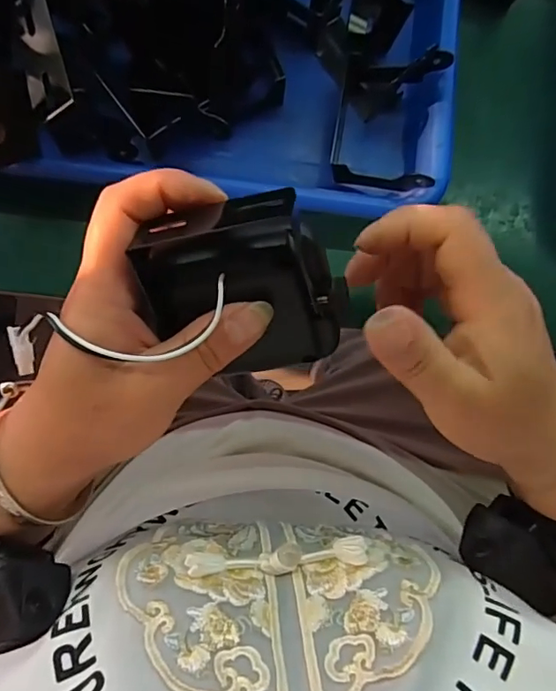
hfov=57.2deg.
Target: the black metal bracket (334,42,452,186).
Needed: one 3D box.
[{"bbox_3d":[0.059,-0.123,0.275,0.050,0.034,0.076,10,87,-4],"label":"black metal bracket"}]

